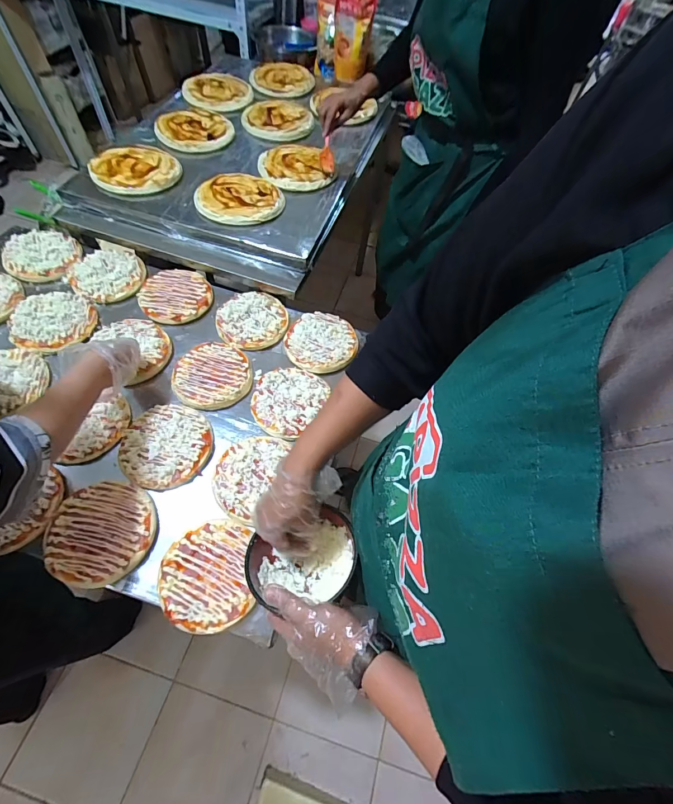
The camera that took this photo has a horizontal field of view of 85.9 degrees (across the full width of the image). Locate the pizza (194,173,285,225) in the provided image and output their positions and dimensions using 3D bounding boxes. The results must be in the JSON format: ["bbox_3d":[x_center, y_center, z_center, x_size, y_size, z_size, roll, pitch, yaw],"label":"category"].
[{"bbox_3d":[-0.227,-0.484,0.863,0.189,0.030,0.191,2,61,-3],"label":"pizza"}]

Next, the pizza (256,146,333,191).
[{"bbox_3d":[-0.115,-0.626,0.960,0.173,0.027,0.193,-17,63,-13],"label":"pizza"}]

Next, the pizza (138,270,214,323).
[{"bbox_3d":[-0.354,-0.235,0.798,0.148,0.016,0.148,-15,63,-12],"label":"pizza"}]

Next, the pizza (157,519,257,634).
[{"bbox_3d":[-0.190,0.252,0.530,0.128,0.008,0.143,-8,62,-8],"label":"pizza"}]

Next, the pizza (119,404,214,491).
[{"bbox_3d":[-0.291,0.071,0.618,0.145,0.015,0.154,2,61,-3],"label":"pizza"}]

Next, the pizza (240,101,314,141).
[{"bbox_3d":[-0.177,-0.856,1.092,0.205,0.022,0.231,1,61,-3],"label":"pizza"}]

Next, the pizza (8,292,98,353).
[{"bbox_3d":[-0.570,-0.165,0.729,0.149,0.026,0.131,-21,64,-15],"label":"pizza"}]

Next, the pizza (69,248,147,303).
[{"bbox_3d":[-0.512,-0.285,0.810,0.149,0.021,0.147,-11,62,-10],"label":"pizza"}]

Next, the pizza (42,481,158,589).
[{"bbox_3d":[-0.354,0.196,0.546,0.147,0.013,0.143,-3,61,-5],"label":"pizza"}]

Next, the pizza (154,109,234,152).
[{"bbox_3d":[-0.409,-0.778,1.024,0.219,0.025,0.201,2,61,-3],"label":"pizza"}]

